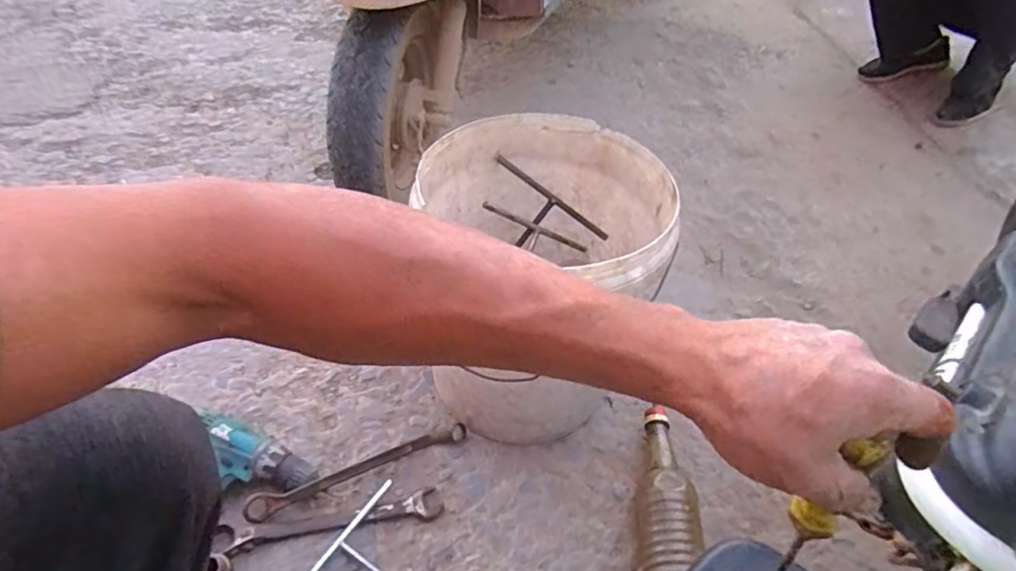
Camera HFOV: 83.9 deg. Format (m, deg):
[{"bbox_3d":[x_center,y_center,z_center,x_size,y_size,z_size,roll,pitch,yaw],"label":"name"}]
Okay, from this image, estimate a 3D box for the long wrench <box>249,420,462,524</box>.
[{"bbox_3d":[-0.188,0.235,0.732,0.284,0.034,0.029,-17,47,-24],"label":"long wrench"}]

